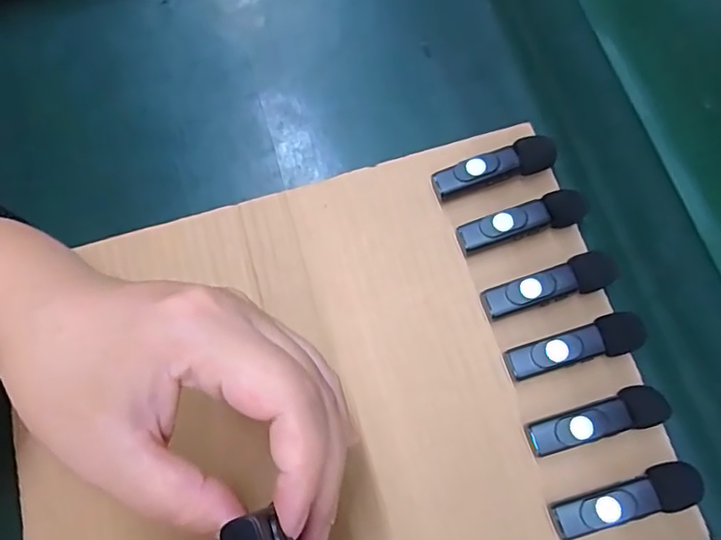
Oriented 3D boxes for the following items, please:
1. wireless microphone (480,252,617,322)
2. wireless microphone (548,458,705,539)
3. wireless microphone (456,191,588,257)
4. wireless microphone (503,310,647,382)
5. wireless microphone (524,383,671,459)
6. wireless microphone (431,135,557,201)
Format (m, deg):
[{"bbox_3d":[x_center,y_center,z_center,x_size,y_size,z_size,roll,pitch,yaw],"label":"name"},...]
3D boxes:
[{"bbox_3d":[0.093,0.008,0.277,0.067,0.016,0.017,-17,73,-4],"label":"wireless microphone"},{"bbox_3d":[0.116,0.102,0.247,0.064,0.015,0.018,-18,73,-4],"label":"wireless microphone"},{"bbox_3d":[0.082,-0.023,0.287,0.064,0.018,0.016,-16,73,-4],"label":"wireless microphone"},{"bbox_3d":[0.102,0.037,0.266,0.066,0.015,0.019,-19,73,-4],"label":"wireless microphone"},{"bbox_3d":[0.107,0.068,0.257,0.063,0.014,0.018,-14,73,-3],"label":"wireless microphone"},{"bbox_3d":[0.070,-0.052,0.296,0.063,0.018,0.016,-17,73,-4],"label":"wireless microphone"}]

